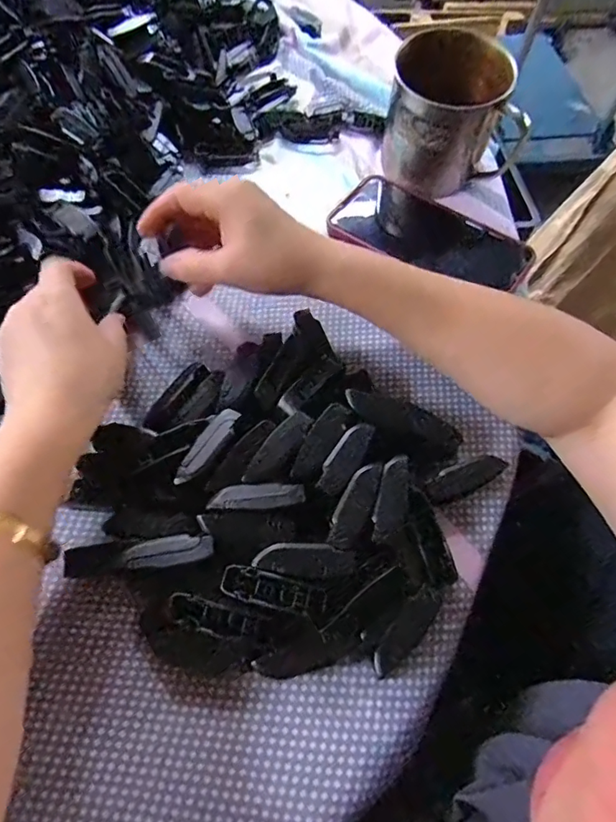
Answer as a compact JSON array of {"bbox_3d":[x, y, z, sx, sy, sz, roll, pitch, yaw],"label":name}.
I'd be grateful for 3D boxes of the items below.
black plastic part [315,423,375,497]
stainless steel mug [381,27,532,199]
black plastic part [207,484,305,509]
[{"bbox_3d":[0.023,0.026,0.291,0.017,0.004,0.050,29,67,12],"label":"black plastic part"},{"bbox_3d":[0.119,-0.241,0.409,0.109,0.092,0.089,-2,64,-3],"label":"stainless steel mug"},{"bbox_3d":[-0.028,0.048,0.280,0.053,0.005,0.013,-4,64,-3],"label":"black plastic part"}]

